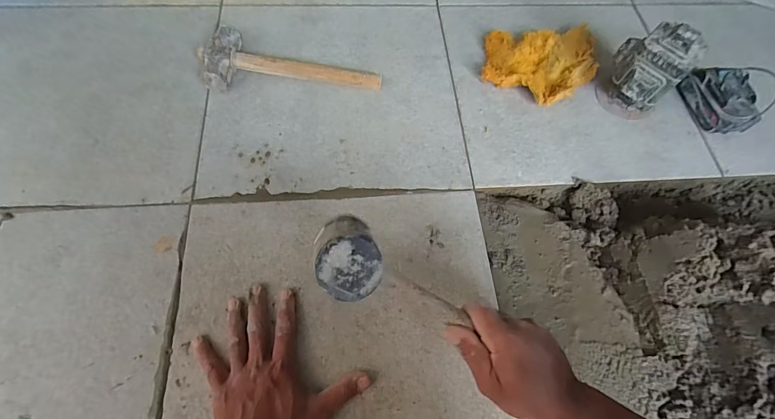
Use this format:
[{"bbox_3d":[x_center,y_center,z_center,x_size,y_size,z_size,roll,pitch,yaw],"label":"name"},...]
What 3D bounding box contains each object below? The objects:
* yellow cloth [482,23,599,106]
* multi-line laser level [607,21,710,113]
[{"bbox_3d":[0.265,-0.247,0.655,0.204,0.034,0.161,-2,64,-4],"label":"yellow cloth"},{"bbox_3d":[0.399,-0.216,0.592,0.099,0.136,0.091,40,69,15],"label":"multi-line laser level"}]

